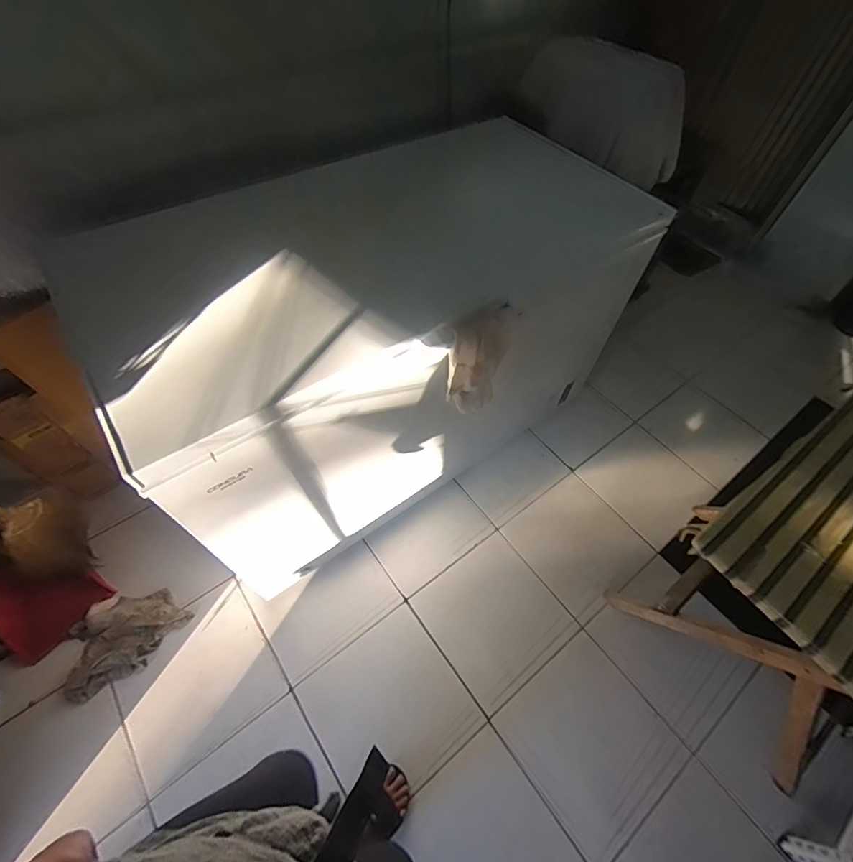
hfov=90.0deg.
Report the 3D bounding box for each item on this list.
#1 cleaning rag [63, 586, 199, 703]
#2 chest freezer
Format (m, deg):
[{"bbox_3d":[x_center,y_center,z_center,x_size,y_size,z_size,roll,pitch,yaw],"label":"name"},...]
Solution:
[{"bbox_3d":[-0.894,0.601,1.247,0.226,0.074,0.339,40,63,22],"label":"cleaning rag"},{"bbox_3d":[-0.049,-0.232,1.278,1.394,0.755,0.614,-30,62,-21],"label":"chest freezer"}]

